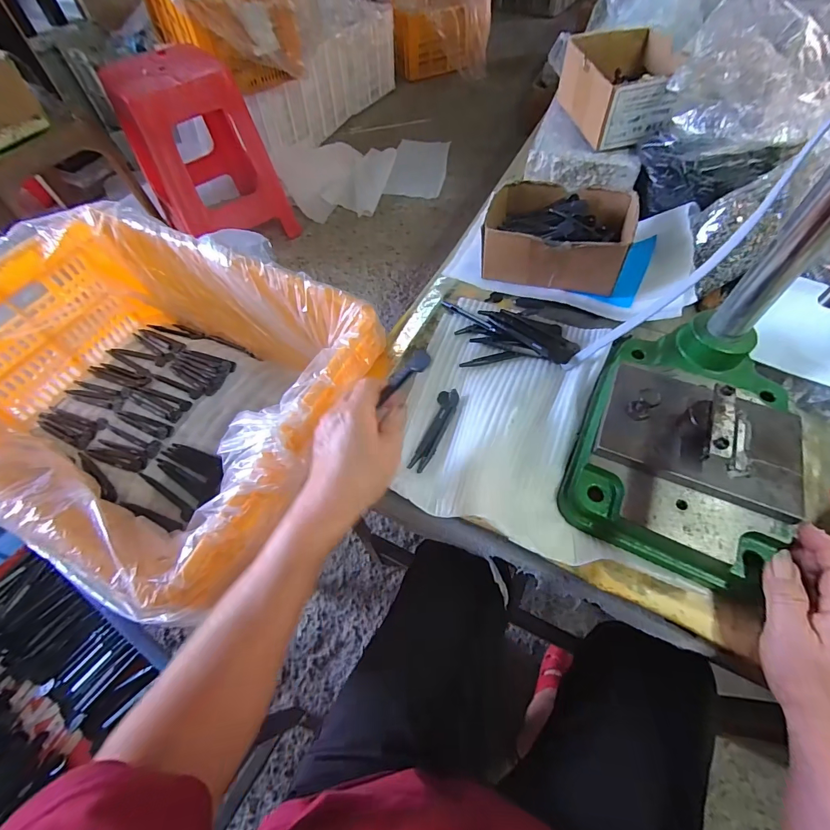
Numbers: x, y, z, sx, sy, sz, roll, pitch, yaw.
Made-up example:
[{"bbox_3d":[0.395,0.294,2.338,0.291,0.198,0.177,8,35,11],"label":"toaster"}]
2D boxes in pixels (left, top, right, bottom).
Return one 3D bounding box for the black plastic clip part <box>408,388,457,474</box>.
[{"bbox_3d":[0.021,0.014,0.409,0.022,0.012,0.098,17,60,12],"label":"black plastic clip part"}]

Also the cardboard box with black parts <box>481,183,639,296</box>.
[{"bbox_3d":[0.170,-0.219,0.508,0.160,0.079,0.128,12,59,9],"label":"cardboard box with black parts"}]

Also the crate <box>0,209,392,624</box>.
[{"bbox_3d":[-0.320,-0.024,0.514,0.488,0.208,0.349,23,62,16],"label":"crate"}]

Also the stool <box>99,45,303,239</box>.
[{"bbox_3d":[-0.653,-0.796,1.255,0.340,0.490,0.330,-36,63,-19],"label":"stool"}]

